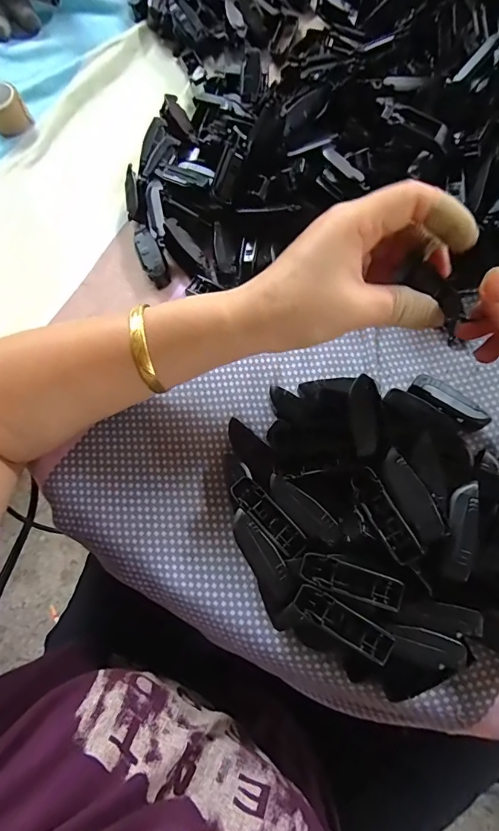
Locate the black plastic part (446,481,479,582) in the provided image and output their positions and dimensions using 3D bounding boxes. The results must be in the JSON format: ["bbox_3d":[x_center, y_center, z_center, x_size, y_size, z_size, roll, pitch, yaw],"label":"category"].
[{"bbox_3d":[0.117,0.062,0.235,0.012,0.009,0.052,12,75,5],"label":"black plastic part"}]

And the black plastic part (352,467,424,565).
[{"bbox_3d":[0.075,0.055,0.241,0.013,0.012,0.055,-24,59,-5],"label":"black plastic part"}]

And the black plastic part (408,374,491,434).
[{"bbox_3d":[0.138,-0.008,0.297,0.055,0.019,0.016,32,77,10],"label":"black plastic part"}]

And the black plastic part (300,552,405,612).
[{"bbox_3d":[0.056,0.090,0.235,0.056,0.009,0.016,17,75,6],"label":"black plastic part"}]

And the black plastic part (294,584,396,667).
[{"bbox_3d":[0.050,0.111,0.230,0.054,0.009,0.016,29,77,10],"label":"black plastic part"}]

